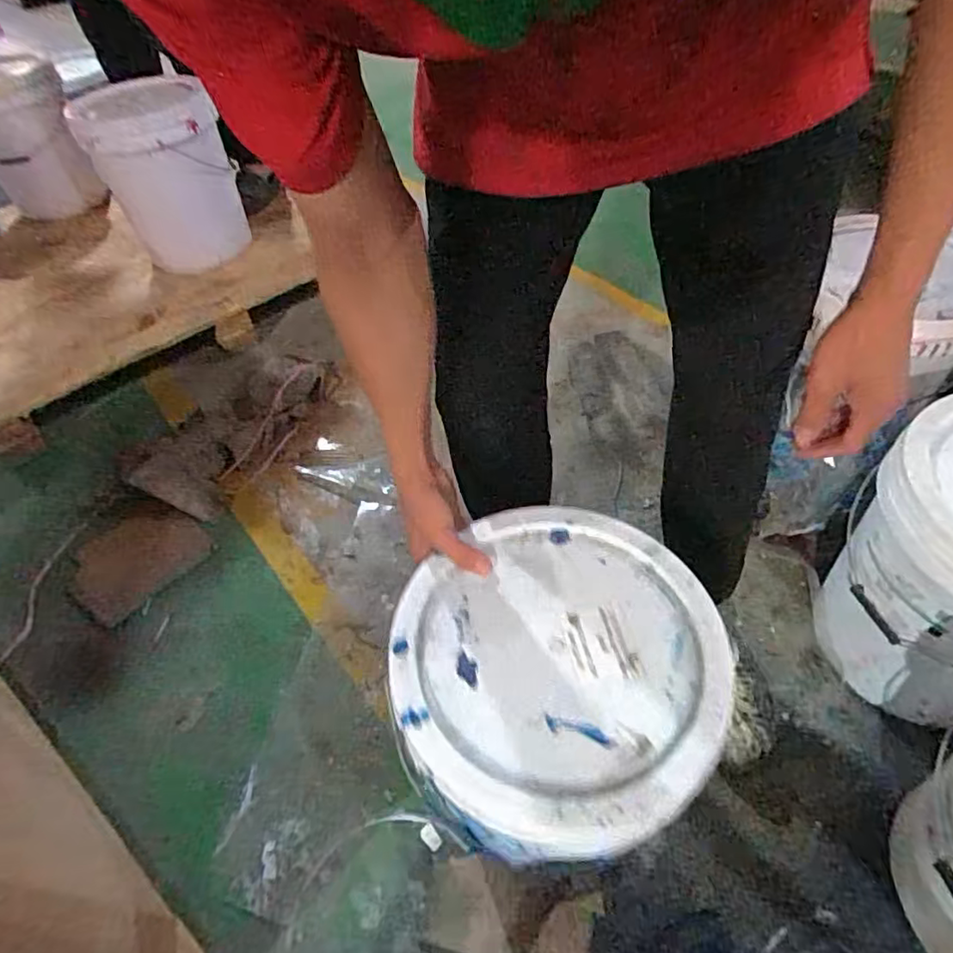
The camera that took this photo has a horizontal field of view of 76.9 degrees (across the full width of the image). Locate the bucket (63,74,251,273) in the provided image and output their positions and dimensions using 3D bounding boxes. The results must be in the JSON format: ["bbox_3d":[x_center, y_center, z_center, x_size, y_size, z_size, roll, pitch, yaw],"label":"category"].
[{"bbox_3d":[-0.731,-0.708,1.433,0.276,0.347,0.276,-24,51,-15],"label":"bucket"}]

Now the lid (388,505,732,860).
[{"bbox_3d":[0.072,0.160,0.548,0.287,0.027,0.298,-3,49,3],"label":"lid"}]

